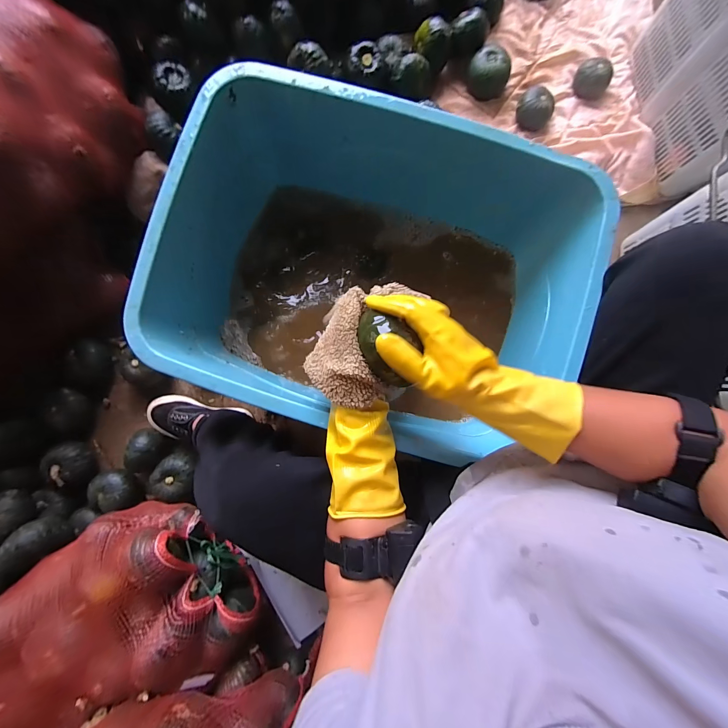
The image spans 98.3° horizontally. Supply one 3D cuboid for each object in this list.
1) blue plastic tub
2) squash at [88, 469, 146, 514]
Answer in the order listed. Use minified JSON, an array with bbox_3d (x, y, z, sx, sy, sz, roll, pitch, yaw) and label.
[{"bbox_3d":[0.017,-0.172,0.531,0.588,0.241,0.515,16,88,1],"label":"blue plastic tub"},{"bbox_3d":[-0.551,0.279,0.692,0.084,0.067,0.087,0,88,1],"label":"squash"}]

